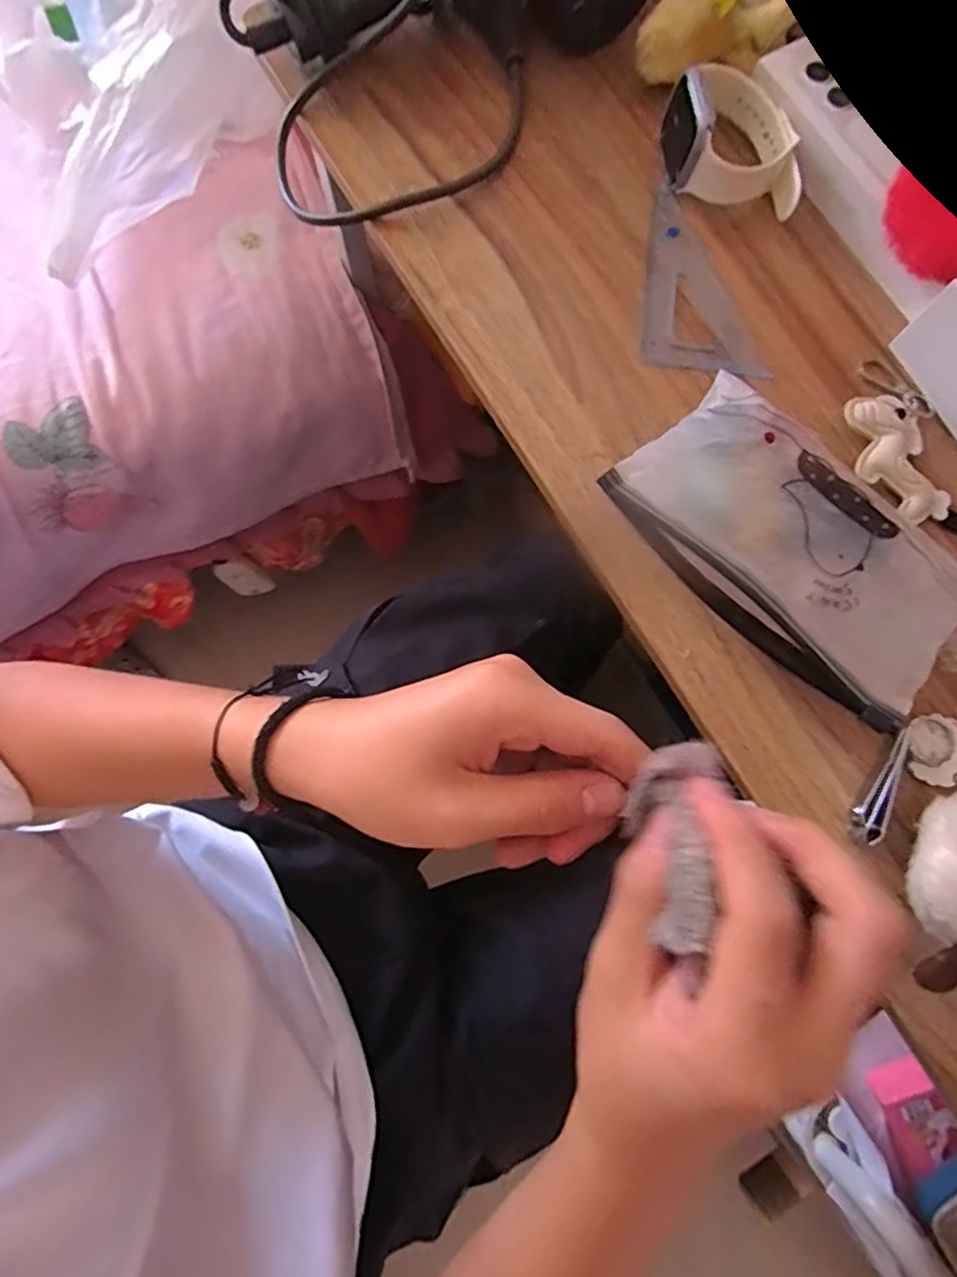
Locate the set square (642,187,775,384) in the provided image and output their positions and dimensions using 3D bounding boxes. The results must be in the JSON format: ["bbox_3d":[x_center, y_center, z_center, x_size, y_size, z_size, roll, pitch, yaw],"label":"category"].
[{"bbox_3d":[0.125,-0.195,0.352,0.066,0.004,0.107,5,79,1],"label":"set square"}]

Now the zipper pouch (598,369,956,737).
[{"bbox_3d":[0.146,-0.042,0.305,0.094,0.033,0.161,-43,82,-8],"label":"zipper pouch"}]

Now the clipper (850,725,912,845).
[{"bbox_3d":[0.183,0.066,0.291,0.012,0.011,0.053,25,79,4],"label":"clipper"}]

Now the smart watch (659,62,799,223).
[{"bbox_3d":[0.136,-0.268,0.344,0.069,0.040,0.076,3,79,0],"label":"smart watch"}]

